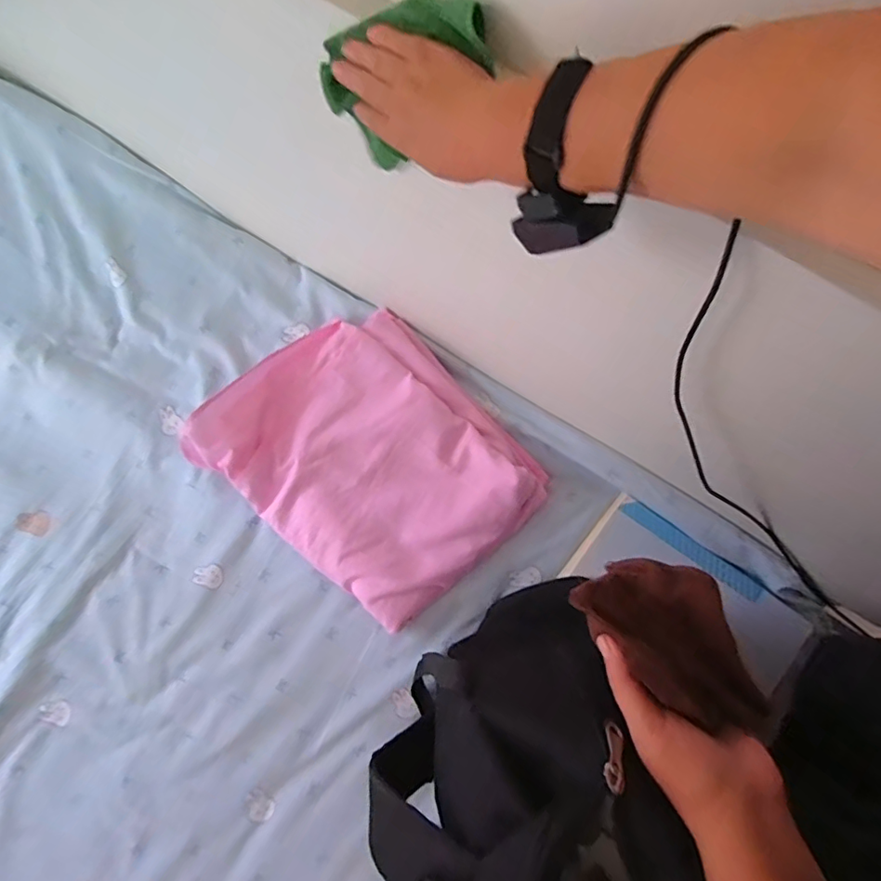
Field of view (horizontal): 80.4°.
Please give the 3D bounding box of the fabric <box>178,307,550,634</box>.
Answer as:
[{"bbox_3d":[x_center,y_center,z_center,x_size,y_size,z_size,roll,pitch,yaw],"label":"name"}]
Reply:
[{"bbox_3d":[-0.089,0.029,0.705,0.326,0.099,0.389,-42,82,-7],"label":"fabric"}]

